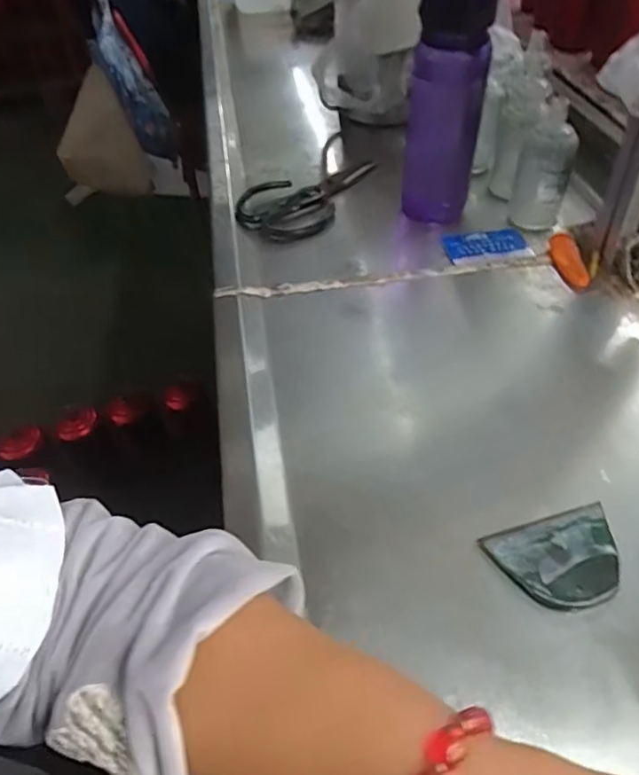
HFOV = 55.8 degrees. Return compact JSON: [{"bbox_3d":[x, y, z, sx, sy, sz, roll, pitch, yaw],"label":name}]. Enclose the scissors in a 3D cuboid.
[{"bbox_3d":[-0.004,-0.215,0.688,0.187,0.021,0.096,-21,51,-17],"label":"scissors"}]

